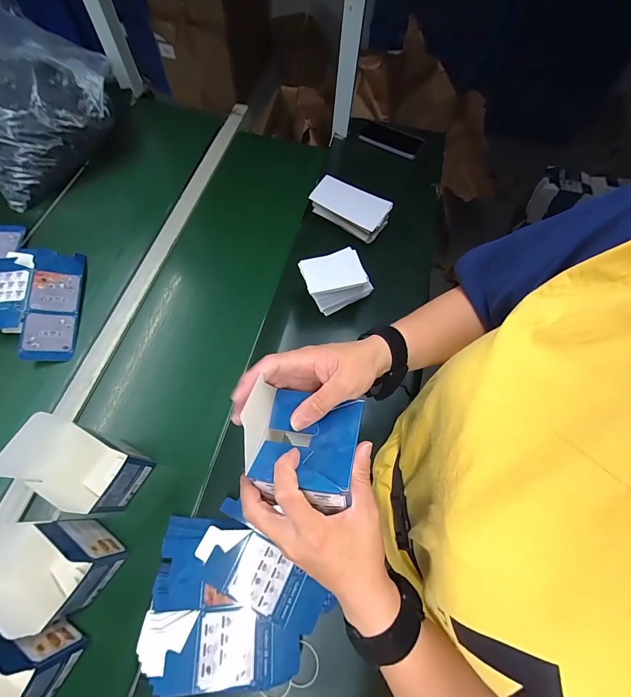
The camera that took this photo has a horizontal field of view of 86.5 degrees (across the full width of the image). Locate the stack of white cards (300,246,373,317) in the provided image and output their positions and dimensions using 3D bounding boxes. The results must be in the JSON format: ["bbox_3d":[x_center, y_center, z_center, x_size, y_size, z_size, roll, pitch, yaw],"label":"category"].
[{"bbox_3d":[0.041,-0.130,0.648,0.131,0.098,0.083,-22,74,-7],"label":"stack of white cards"}]

